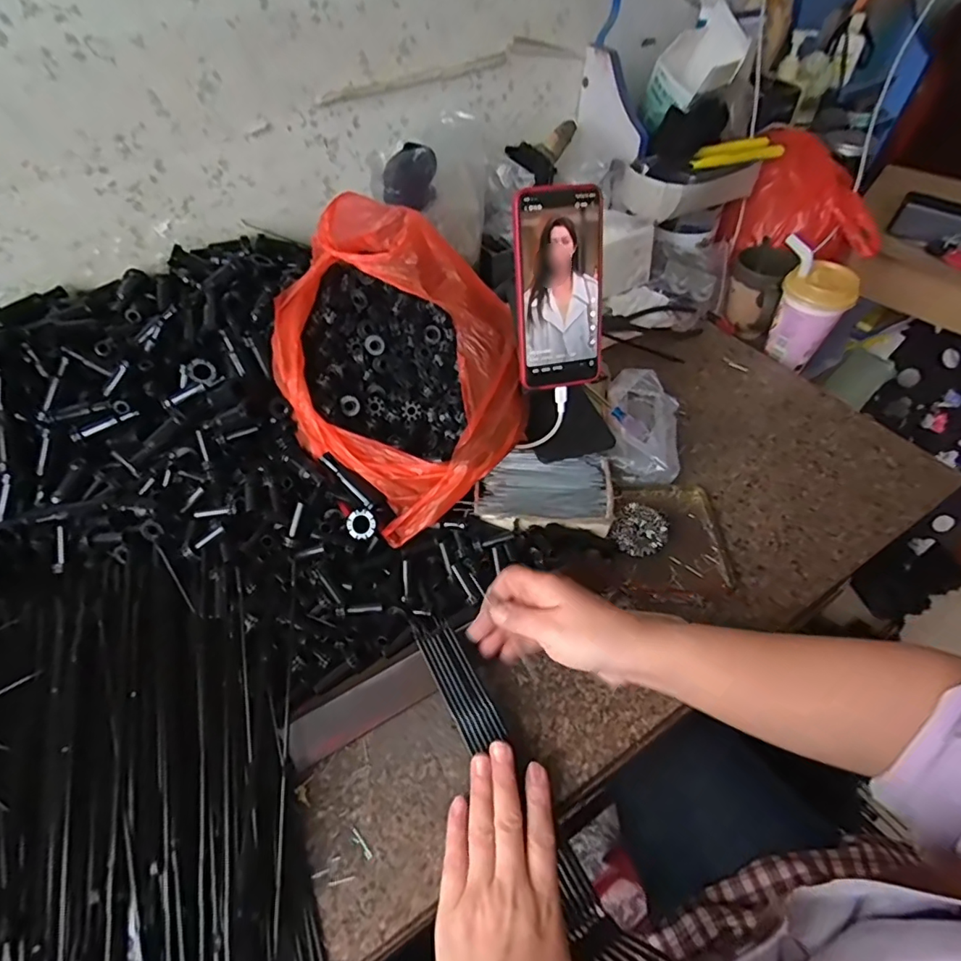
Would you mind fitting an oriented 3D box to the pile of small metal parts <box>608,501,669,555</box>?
[{"bbox_3d":[0.150,0.047,0.496,0.047,0.018,0.052,20,55,21],"label":"pile of small metal parts"}]

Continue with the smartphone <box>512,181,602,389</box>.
[{"bbox_3d":[0.068,-0.163,0.457,0.078,0.161,0.008,-11,25,-11],"label":"smartphone"}]

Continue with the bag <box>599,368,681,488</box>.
[{"bbox_3d":[0.170,-0.052,0.555,0.074,0.066,0.122,7,51,11],"label":"bag"}]

